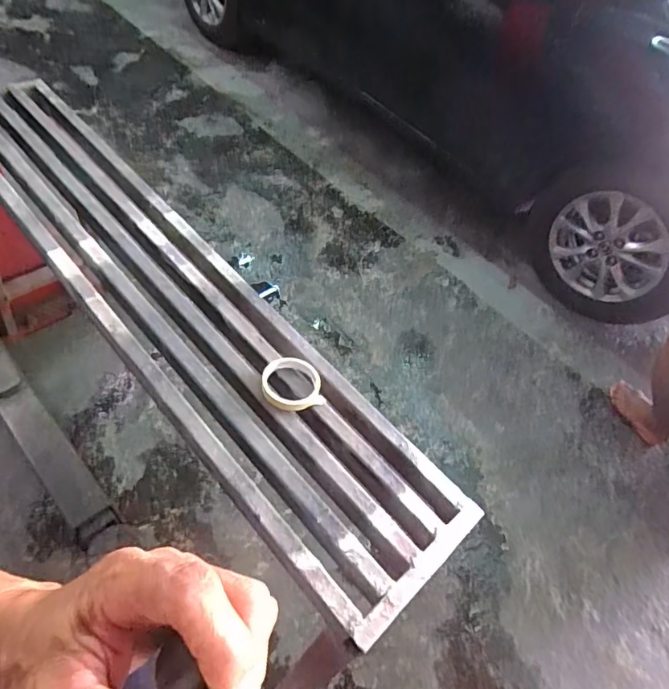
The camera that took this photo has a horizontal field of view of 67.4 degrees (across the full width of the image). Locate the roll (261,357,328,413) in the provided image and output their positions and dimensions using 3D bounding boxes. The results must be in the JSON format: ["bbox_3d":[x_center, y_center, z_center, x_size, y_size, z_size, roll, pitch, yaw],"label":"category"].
[{"bbox_3d":[-0.067,0.062,0.788,0.089,0.021,0.086,-8,54,-15],"label":"roll"}]

